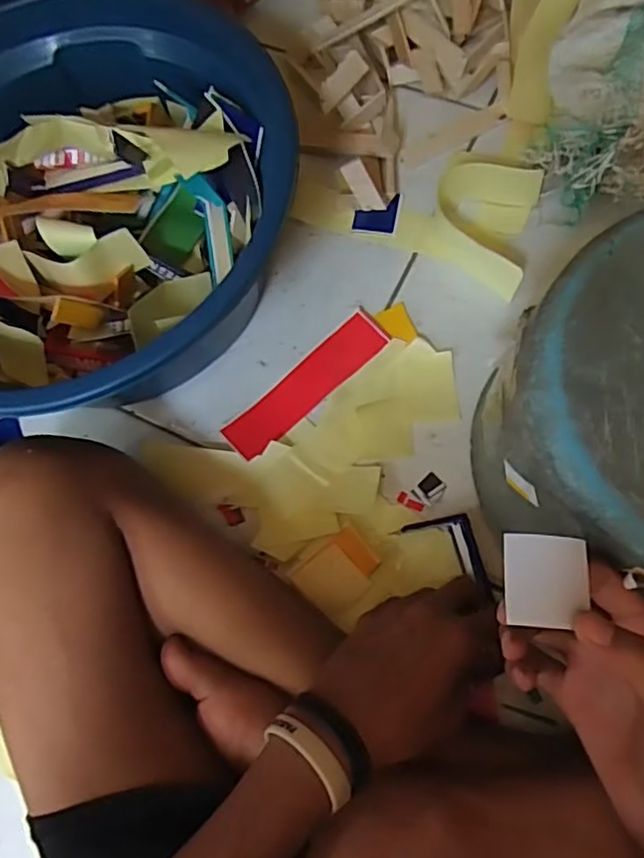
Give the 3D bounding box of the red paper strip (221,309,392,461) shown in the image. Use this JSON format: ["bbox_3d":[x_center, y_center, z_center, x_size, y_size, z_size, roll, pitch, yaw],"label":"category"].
[{"bbox_3d":[-0.012,-0.037,0.525,0.156,0.006,0.041,-42,69,-7],"label":"red paper strip"}]

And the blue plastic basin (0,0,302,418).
[{"bbox_3d":[-0.202,-0.153,0.518,0.343,0.168,0.324,-2,73,7],"label":"blue plastic basin"}]

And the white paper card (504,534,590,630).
[{"bbox_3d":[0.107,0.072,0.300,0.039,0.004,0.042,6,68,-3],"label":"white paper card"}]

